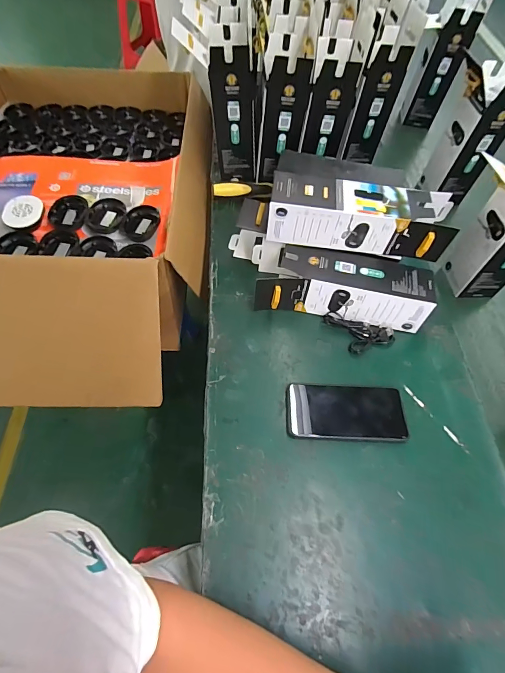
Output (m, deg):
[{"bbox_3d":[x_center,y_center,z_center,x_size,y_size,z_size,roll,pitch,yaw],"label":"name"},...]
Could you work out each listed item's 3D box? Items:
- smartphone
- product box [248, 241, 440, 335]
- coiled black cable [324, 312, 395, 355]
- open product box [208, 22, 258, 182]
[{"bbox_3d":[0.130,0.104,0.495,0.161,0.012,0.077,4,59,-1],"label":"smartphone"},{"bbox_3d":[0.132,-0.082,0.571,0.281,0.071,0.100,9,61,2],"label":"product box"},{"bbox_3d":[0.168,-0.002,0.563,0.111,0.020,0.058,12,60,3],"label":"coiled black cable"},{"bbox_3d":[-0.036,-0.418,0.670,0.082,0.222,0.096,-4,61,-6],"label":"open product box"}]

